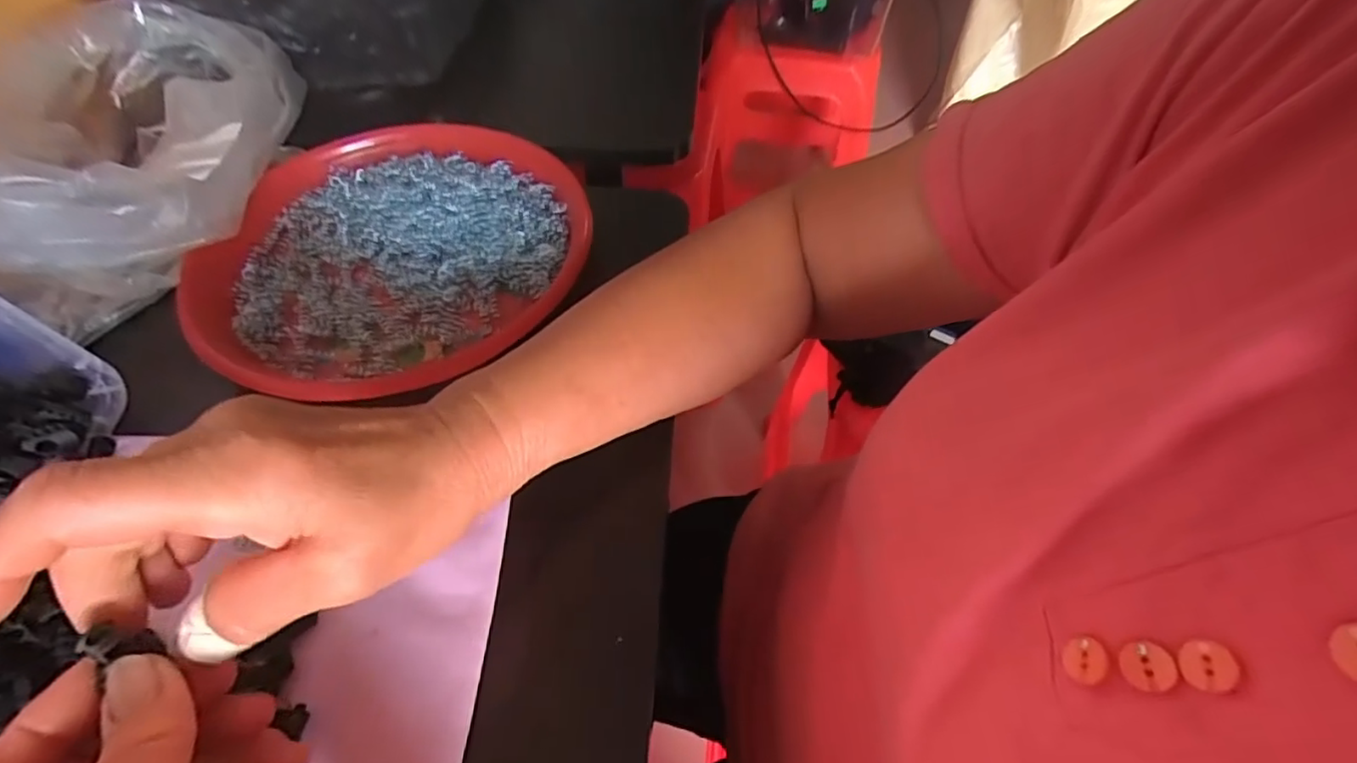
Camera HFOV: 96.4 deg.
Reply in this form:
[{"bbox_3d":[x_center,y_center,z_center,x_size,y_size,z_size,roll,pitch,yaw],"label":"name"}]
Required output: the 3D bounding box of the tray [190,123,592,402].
[{"bbox_3d":[-0.185,-0.090,0.392,0.224,0.027,0.232,33,60,22],"label":"tray"}]

